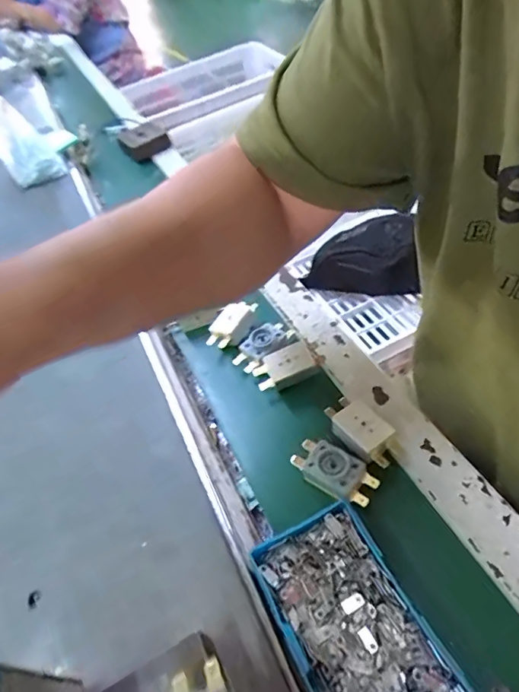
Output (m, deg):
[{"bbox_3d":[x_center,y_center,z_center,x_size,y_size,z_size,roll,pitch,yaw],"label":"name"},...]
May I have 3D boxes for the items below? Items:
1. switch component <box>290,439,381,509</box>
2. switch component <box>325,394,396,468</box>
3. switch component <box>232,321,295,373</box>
[{"bbox_3d":[0.051,0.086,0.313,0.057,0.016,0.030,28,55,29],"label":"switch component"},{"bbox_3d":[0.074,0.062,0.328,0.032,0.017,0.055,-28,49,-21],"label":"switch component"},{"bbox_3d":[0.005,-0.004,0.405,0.062,0.015,0.028,-35,52,-26],"label":"switch component"}]

